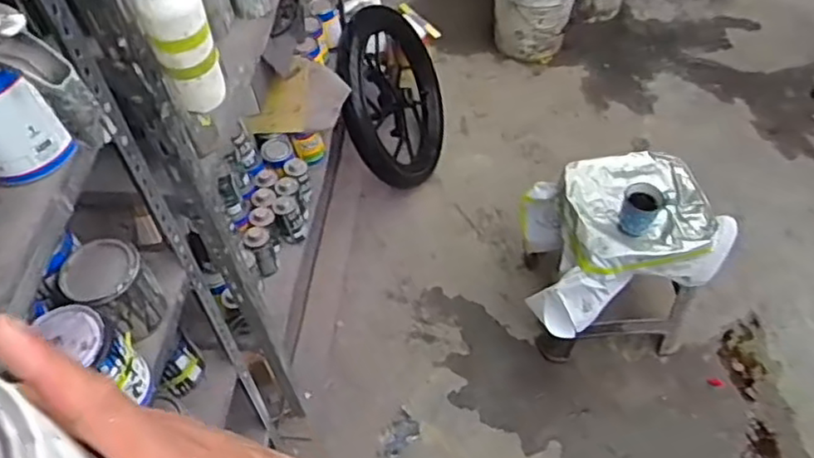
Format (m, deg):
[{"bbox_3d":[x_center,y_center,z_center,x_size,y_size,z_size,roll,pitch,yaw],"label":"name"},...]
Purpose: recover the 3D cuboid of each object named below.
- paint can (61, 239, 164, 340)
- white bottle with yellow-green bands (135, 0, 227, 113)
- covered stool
[{"bbox_3d":[-0.379,0.080,0.858,0.101,0.101,0.091,25,60,19],"label":"paint can"},{"bbox_3d":[-0.237,-0.214,0.683,0.055,0.242,0.050,7,56,8],"label":"white bottle with yellow-green bands"},{"bbox_3d":[0.517,0.084,1.648,0.468,0.503,0.382,-10,55,-4],"label":"covered stool"}]

